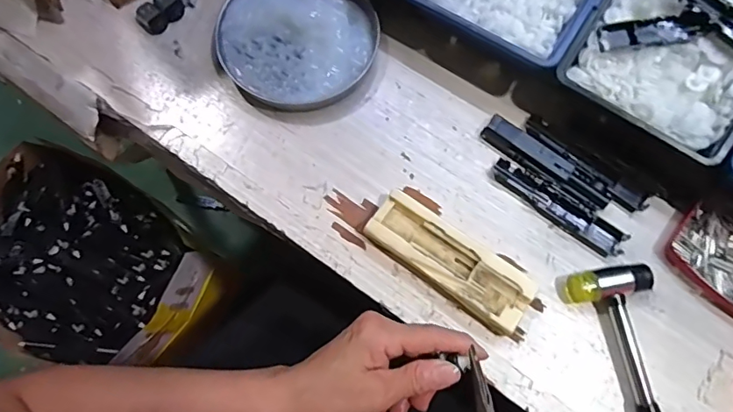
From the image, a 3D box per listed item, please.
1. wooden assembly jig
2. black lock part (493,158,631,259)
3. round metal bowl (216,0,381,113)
[{"bbox_3d":[0.065,0.043,0.397,0.135,0.022,0.050,36,77,9],"label":"wooden assembly jig"},{"bbox_3d":[0.159,0.001,0.418,0.119,0.010,0.026,35,77,9],"label":"black lock part"},{"bbox_3d":[-0.064,-0.156,0.456,0.139,0.022,0.130,0,74,0],"label":"round metal bowl"}]

